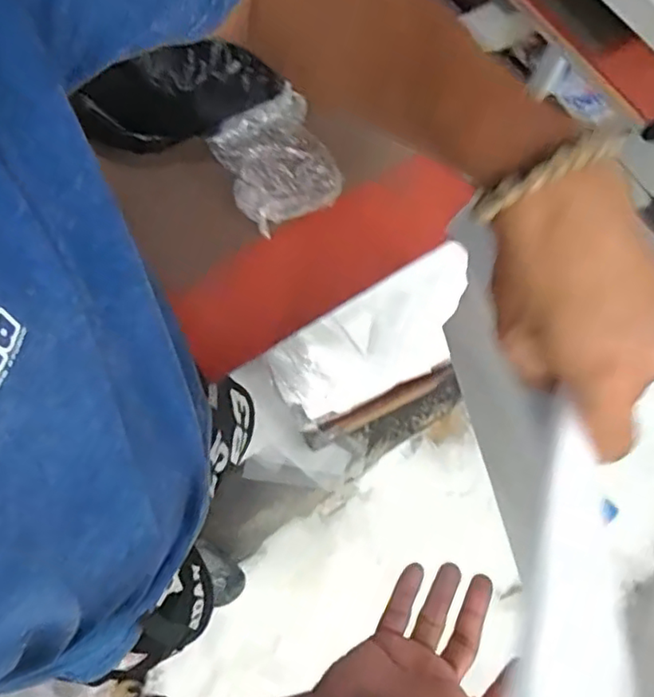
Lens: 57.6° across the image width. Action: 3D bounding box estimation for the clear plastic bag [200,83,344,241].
[{"bbox_3d":[-0.058,-0.226,0.714,0.130,0.029,0.150,-25,75,-12],"label":"clear plastic bag"}]

